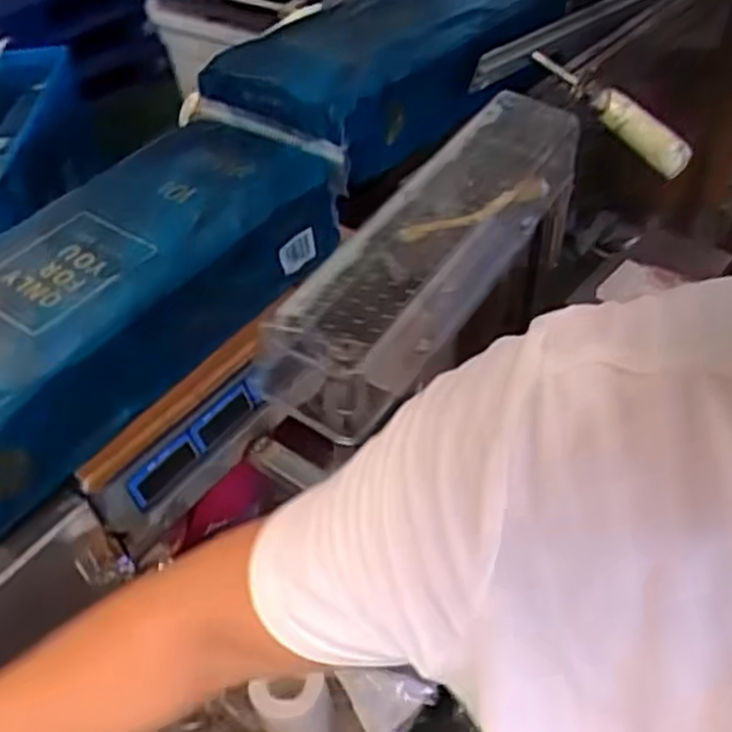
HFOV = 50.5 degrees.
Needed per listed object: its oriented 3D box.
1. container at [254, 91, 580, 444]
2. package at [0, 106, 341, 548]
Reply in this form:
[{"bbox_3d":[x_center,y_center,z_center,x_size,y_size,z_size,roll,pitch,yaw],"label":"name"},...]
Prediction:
[{"bbox_3d":[0.046,-0.074,0.500,0.063,0.079,0.326,22,52,25],"label":"container"},{"bbox_3d":[-0.279,-0.076,0.828,0.250,0.131,0.597,25,53,27],"label":"package"}]

